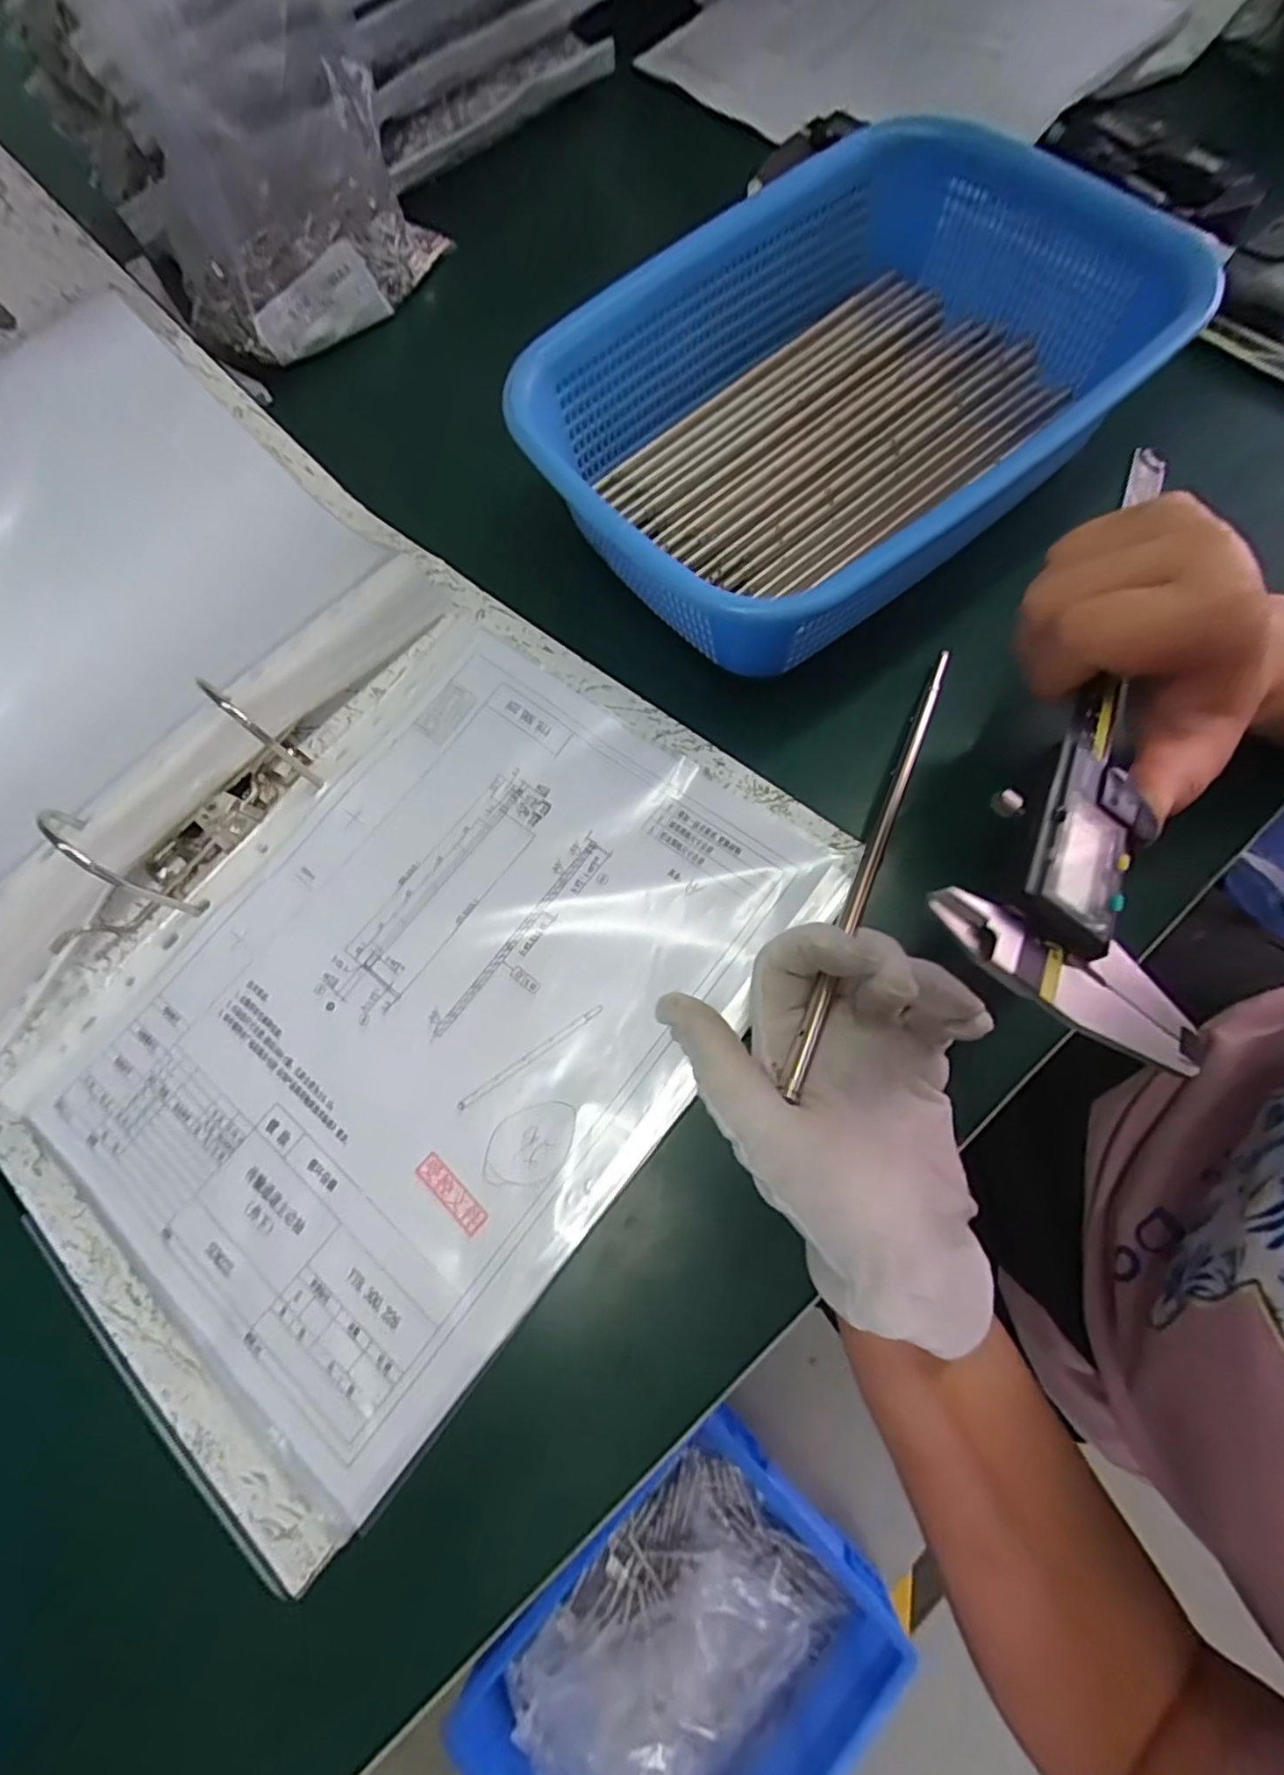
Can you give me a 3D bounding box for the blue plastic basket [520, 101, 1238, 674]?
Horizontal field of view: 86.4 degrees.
[{"bbox_3d":[0.096,-0.241,0.342,0.284,0.073,0.211,-42,73,-9],"label":"blue plastic basket"}]

